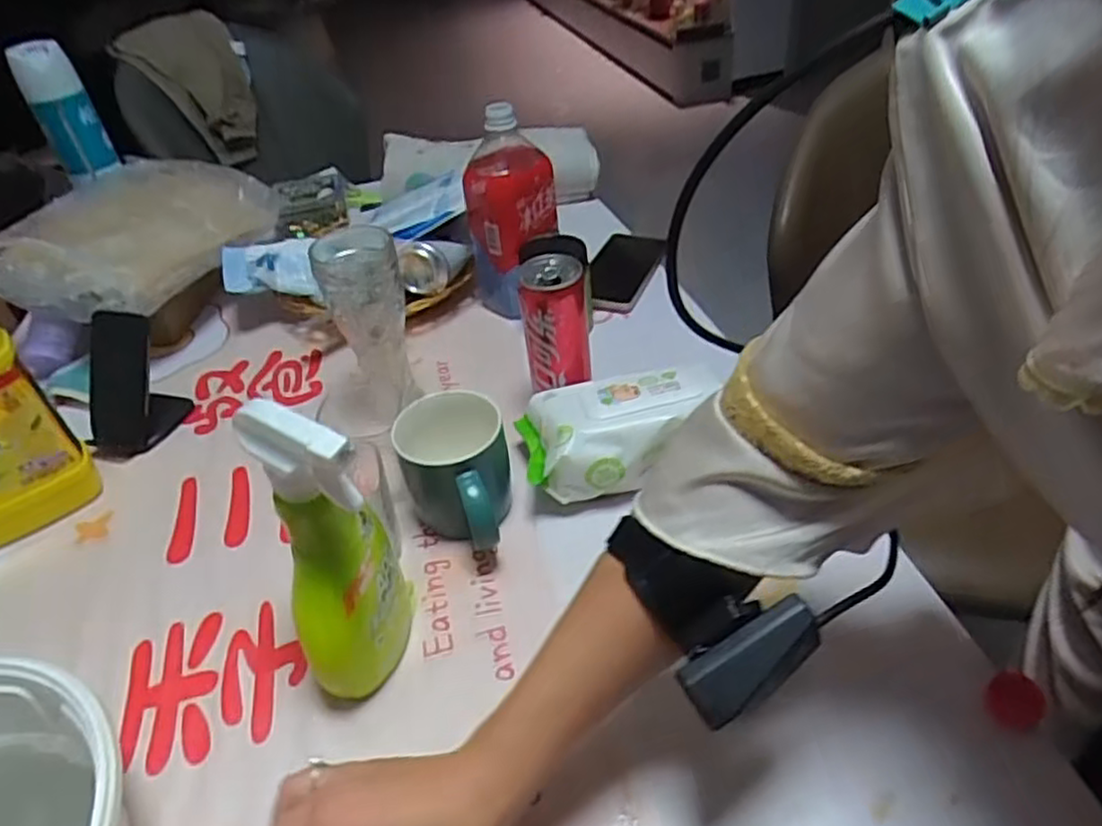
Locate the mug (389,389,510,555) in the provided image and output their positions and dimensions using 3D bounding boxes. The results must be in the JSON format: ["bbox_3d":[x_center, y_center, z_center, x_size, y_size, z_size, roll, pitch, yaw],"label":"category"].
[{"bbox_3d":[-0.070,0.050,0.553,0.078,0.089,0.099,-17,41,-12],"label":"mug"}]

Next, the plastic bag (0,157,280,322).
[{"bbox_3d":[-0.484,-0.204,0.827,0.209,0.091,0.301,0,41,10],"label":"plastic bag"}]

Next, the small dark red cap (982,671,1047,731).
[{"bbox_3d":[0.277,0.172,0.428,0.029,0.020,0.031,-4,40,3],"label":"small dark red cap"}]

